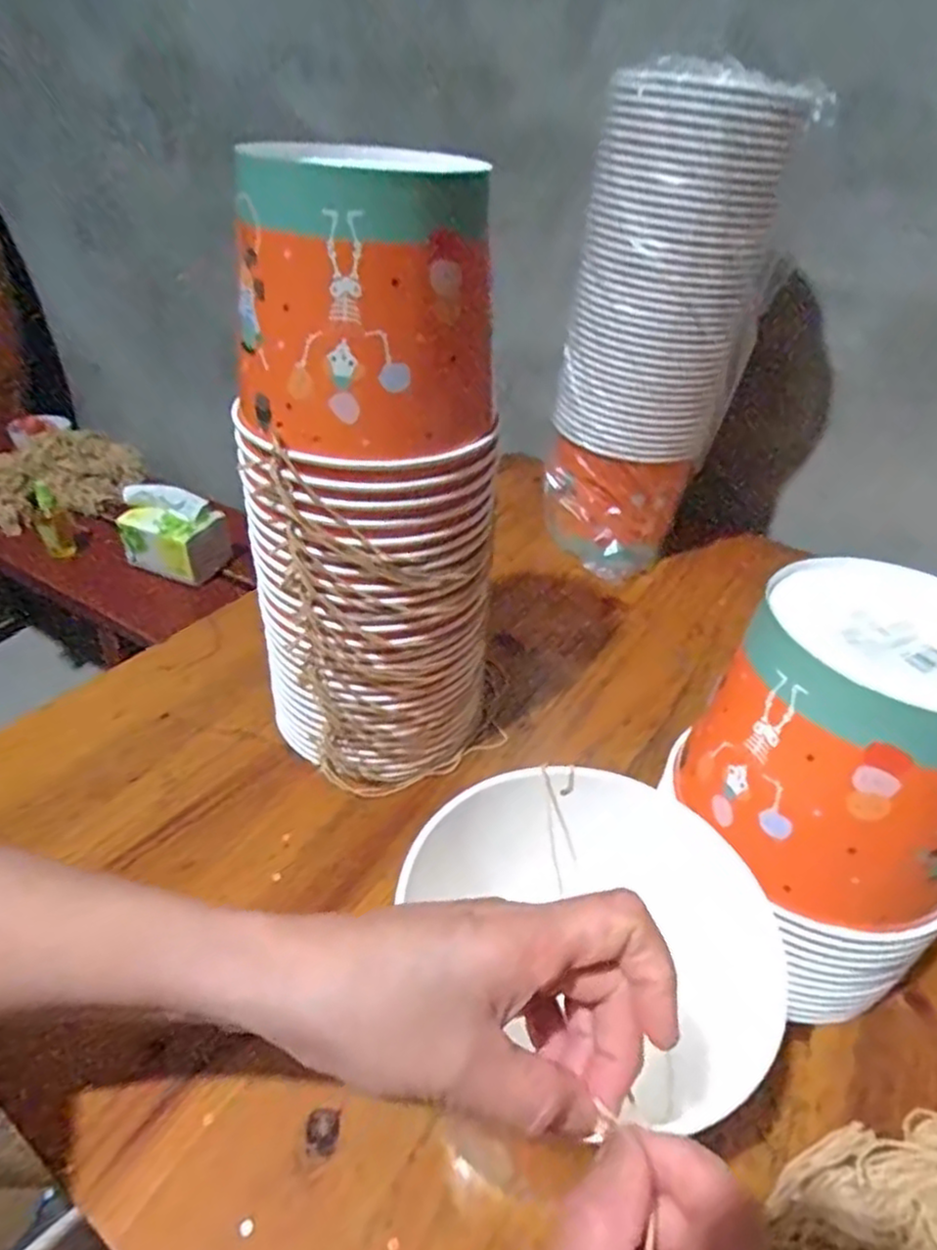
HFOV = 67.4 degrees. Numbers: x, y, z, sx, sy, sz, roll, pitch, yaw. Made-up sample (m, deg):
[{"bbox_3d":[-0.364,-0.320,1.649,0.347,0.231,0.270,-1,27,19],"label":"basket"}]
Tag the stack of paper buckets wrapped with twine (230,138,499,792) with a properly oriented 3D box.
[{"bbox_3d":[-0.069,-0.078,0.467,0.145,0.388,0.140,-11,39,-20],"label":"stack of paper buckets wrapped with twine"}]

